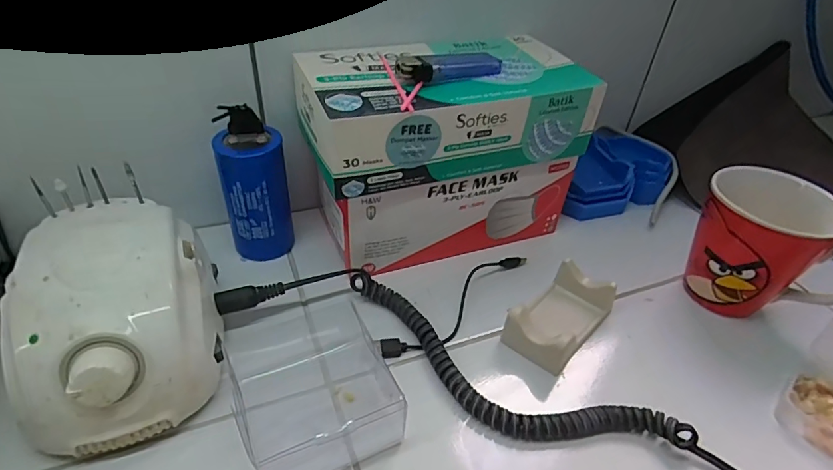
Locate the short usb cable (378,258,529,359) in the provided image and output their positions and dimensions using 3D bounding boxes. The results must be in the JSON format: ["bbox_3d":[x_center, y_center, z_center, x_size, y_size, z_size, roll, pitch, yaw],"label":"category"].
[{"bbox_3d":[0.037,0.051,0.368,0.153,0.013,0.032,-28,49,-34],"label":"short usb cable"}]

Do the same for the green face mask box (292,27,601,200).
[{"bbox_3d":[0.018,-0.100,0.369,0.220,0.067,0.106,-12,42,-20],"label":"green face mask box"}]

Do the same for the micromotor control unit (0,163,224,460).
[{"bbox_3d":[-0.179,0.047,0.296,0.103,0.083,0.141,-11,41,-19],"label":"micromotor control unit"}]

